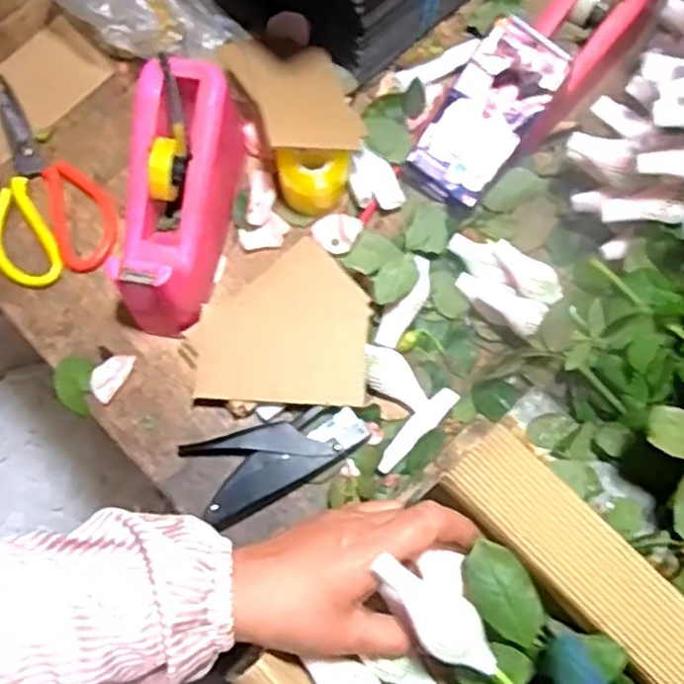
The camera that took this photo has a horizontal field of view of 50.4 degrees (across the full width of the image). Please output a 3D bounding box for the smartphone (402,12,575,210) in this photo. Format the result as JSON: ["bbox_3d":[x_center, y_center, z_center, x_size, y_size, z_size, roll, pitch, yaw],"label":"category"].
[{"bbox_3d":[0.116,-0.183,0.604,0.072,0.156,0.013,42,38,7],"label":"smartphone"}]

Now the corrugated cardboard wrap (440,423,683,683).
[{"bbox_3d":[0.147,0.137,0.408,0.207,0.012,0.052,45,97,10],"label":"corrugated cardboard wrap"}]

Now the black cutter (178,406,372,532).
[{"bbox_3d":[-0.050,0.094,0.592,0.141,0.025,0.070,-18,79,-5],"label":"black cutter"}]

